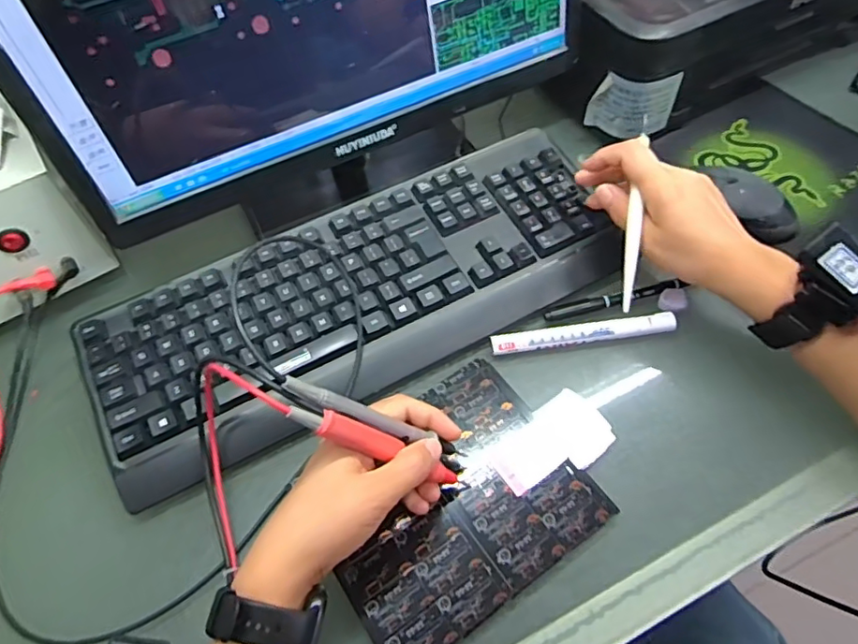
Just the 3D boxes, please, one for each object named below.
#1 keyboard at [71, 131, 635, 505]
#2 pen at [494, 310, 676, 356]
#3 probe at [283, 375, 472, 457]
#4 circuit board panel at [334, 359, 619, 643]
[{"bbox_3d":[-0.052,-0.025,0.472,0.423,0.040,0.155,-25,58,-14],"label":"keyboard"},{"bbox_3d":[0.121,0.008,0.456,0.143,0.009,0.015,-7,56,-1],"label":"pen"},{"bbox_3d":[-0.027,0.060,0.350,0.008,0.140,0.012,-28,47,35],"label":"probe"},{"bbox_3d":[0.014,0.119,0.391,0.171,0.005,0.142,-32,60,-17],"label":"circuit board panel"}]

